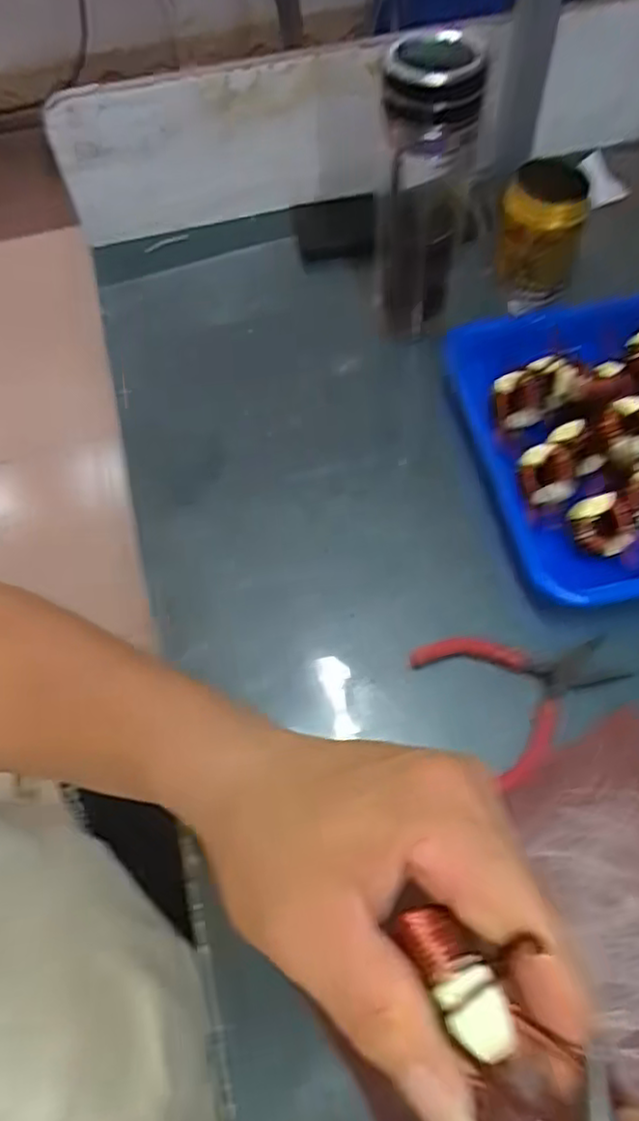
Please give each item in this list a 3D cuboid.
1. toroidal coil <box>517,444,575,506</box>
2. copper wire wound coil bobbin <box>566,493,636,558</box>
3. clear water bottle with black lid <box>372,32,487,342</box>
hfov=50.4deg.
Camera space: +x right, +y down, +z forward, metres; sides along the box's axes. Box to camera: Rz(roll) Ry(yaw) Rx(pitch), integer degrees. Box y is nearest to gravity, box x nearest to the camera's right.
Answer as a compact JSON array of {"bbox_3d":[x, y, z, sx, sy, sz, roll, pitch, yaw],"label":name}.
[{"bbox_3d":[0.150,-0.058,0.447,0.031,0.023,0.034,-1,56,2],"label":"toroidal coil"},{"bbox_3d":[0.177,-0.023,0.427,0.032,0.020,0.036,-24,59,-13],"label":"copper wire wound coil bobbin"},{"bbox_3d":[0.073,-0.256,0.495,0.067,0.201,0.063,7,57,7],"label":"clear water bottle with black lid"}]

